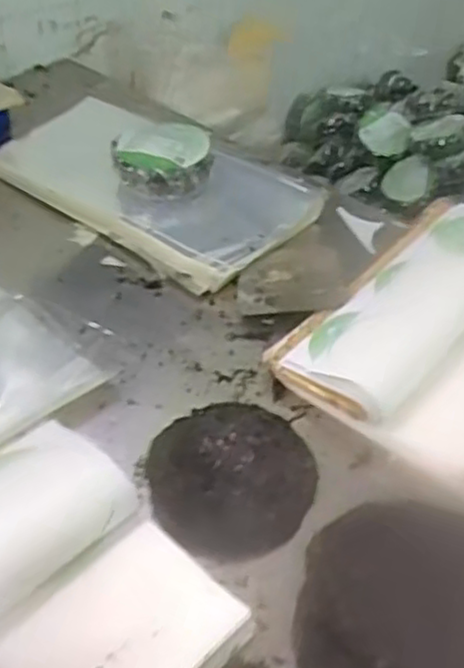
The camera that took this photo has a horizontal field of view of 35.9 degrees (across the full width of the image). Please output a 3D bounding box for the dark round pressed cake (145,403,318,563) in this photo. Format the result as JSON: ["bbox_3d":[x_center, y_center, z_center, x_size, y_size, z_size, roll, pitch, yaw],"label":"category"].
[{"bbox_3d":[-0.002,0.160,0.838,0.186,0.021,0.202,2,43,-2],"label":"dark round pressed cake"}]

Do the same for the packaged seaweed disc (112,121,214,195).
[{"bbox_3d":[-0.117,-0.304,1.215,0.165,0.051,0.167,2,43,-2],"label":"packaged seaweed disc"}]

